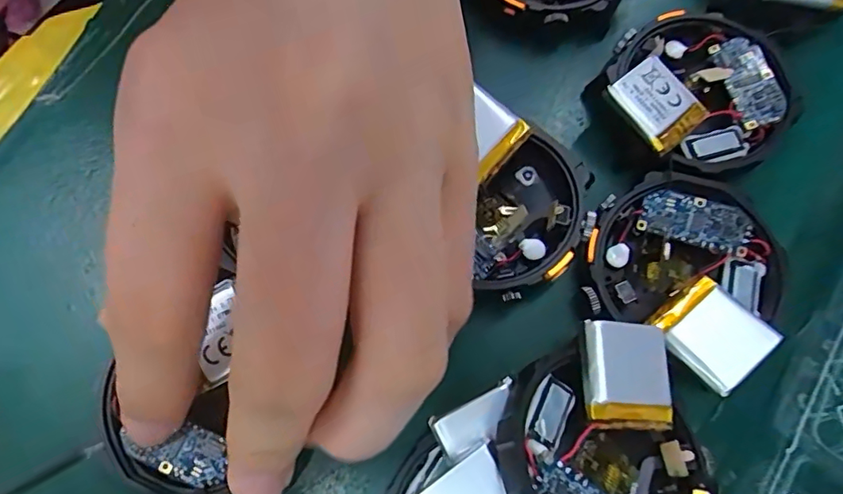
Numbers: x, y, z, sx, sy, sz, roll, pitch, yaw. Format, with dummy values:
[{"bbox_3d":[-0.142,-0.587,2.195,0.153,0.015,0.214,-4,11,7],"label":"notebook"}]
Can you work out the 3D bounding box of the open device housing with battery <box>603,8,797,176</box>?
[{"bbox_3d":[0.077,-0.044,0.143,0.050,0.009,0.048,0,76,-1],"label":"open device housing with battery"}]

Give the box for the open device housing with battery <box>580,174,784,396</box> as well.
[{"bbox_3d":[0.066,0.005,0.130,0.046,0.013,0.049,-40,80,-9],"label":"open device housing with battery"}]

